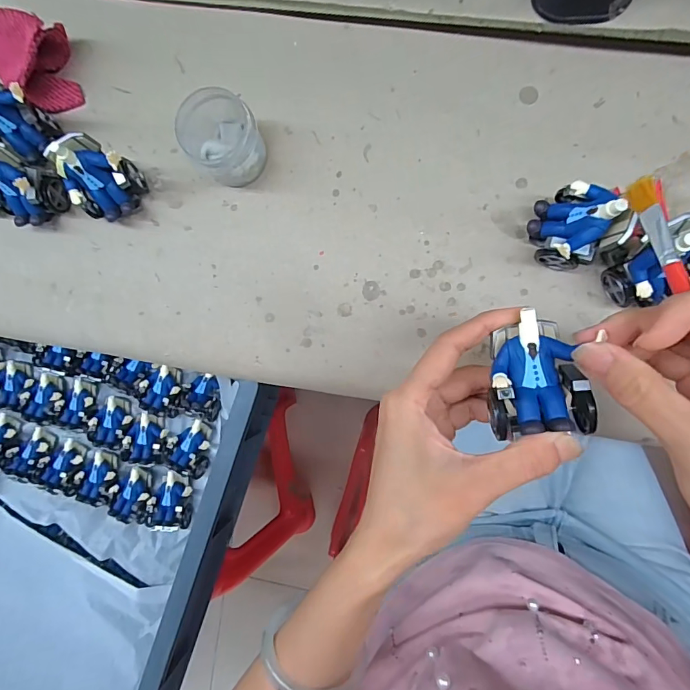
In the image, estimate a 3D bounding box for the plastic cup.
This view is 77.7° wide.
[{"bbox_3d":[-0.086,-0.149,0.311,0.053,0.050,0.049,0,88,8],"label":"plastic cup"}]

